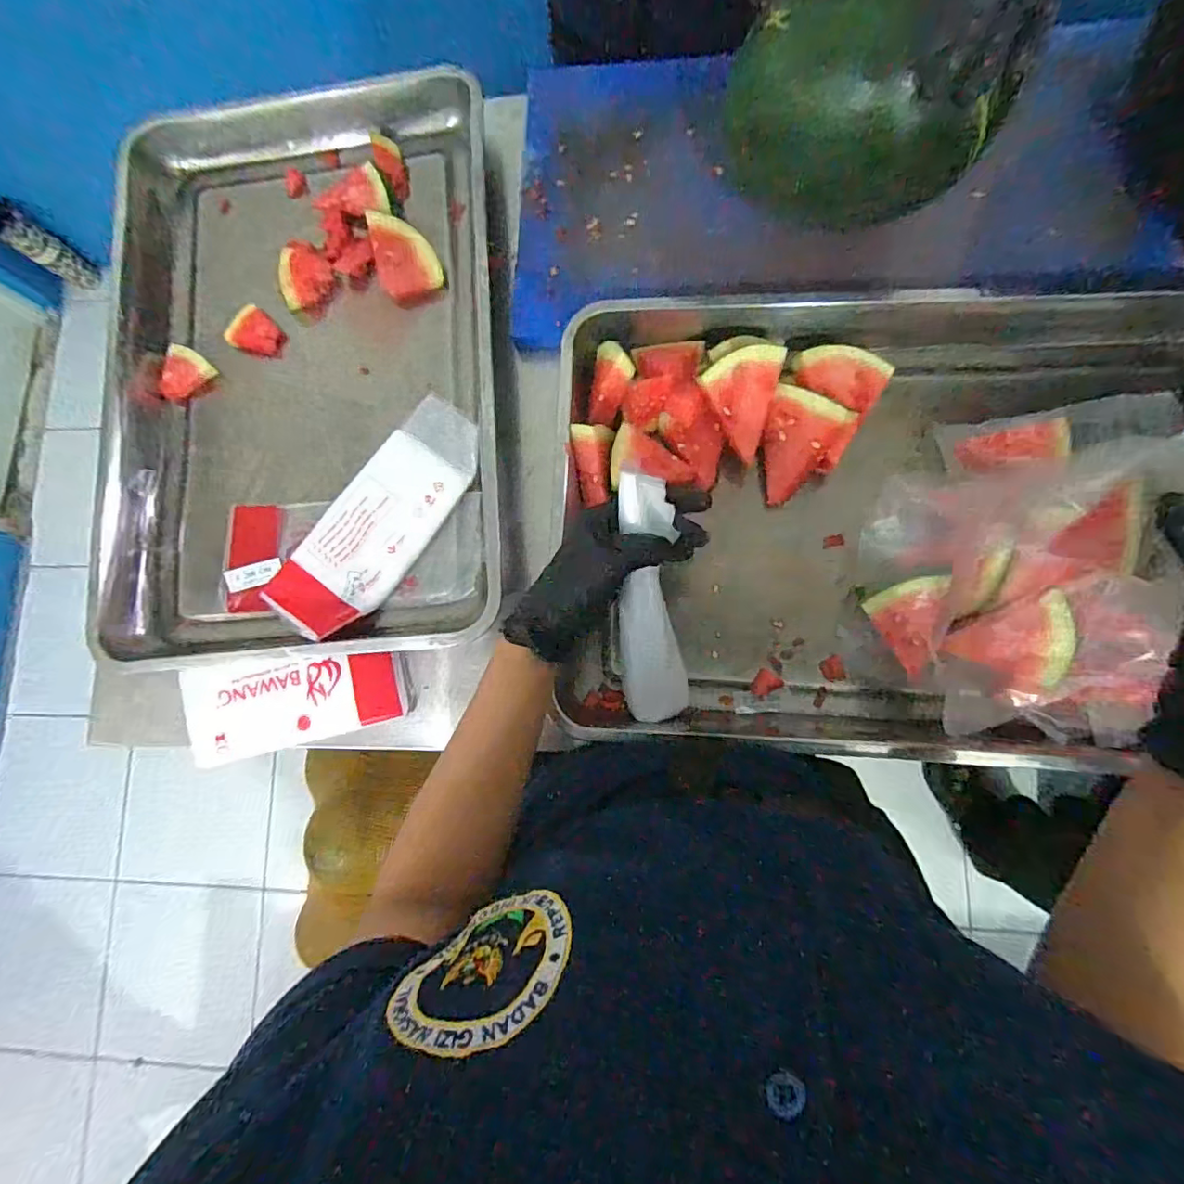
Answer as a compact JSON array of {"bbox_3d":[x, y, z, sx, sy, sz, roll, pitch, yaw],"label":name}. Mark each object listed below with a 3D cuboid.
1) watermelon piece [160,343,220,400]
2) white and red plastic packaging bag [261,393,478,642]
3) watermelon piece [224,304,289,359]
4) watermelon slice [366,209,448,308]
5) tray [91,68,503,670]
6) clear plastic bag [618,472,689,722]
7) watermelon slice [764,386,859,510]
[{"bbox_3d":[-0.455,-0.241,0.623,0.064,0.015,0.056,31,86,9],"label":"watermelon piece"},{"bbox_3d":[-0.209,-0.075,0.554,0.108,0.035,0.261,36,87,9],"label":"white and red plastic packaging bag"},{"bbox_3d":[-0.364,-0.277,0.611,0.049,0.025,0.047,42,88,9],"label":"watermelon piece"},{"bbox_3d":[-0.199,-0.357,0.600,0.062,0.035,0.097,-21,81,2],"label":"watermelon slice"},{"bbox_3d":[-0.298,-0.255,0.577,0.413,0.047,0.639,-5,82,5],"label":"tray"},{"bbox_3d":[0.045,0.011,0.429,0.050,0.024,0.207,-4,119,5],"label":"clear plastic bag"},{"bbox_3d":[0.179,-0.135,0.505,0.080,0.024,0.093,47,118,-1],"label":"watermelon slice"}]

